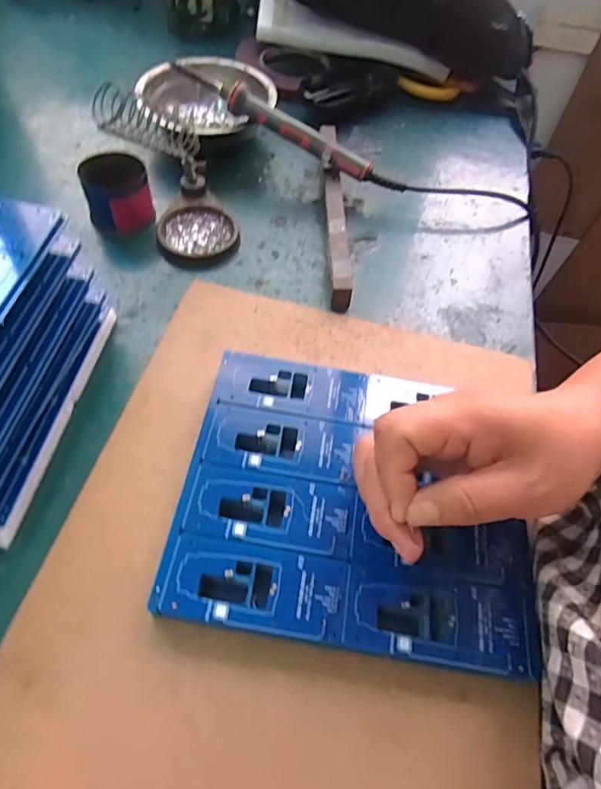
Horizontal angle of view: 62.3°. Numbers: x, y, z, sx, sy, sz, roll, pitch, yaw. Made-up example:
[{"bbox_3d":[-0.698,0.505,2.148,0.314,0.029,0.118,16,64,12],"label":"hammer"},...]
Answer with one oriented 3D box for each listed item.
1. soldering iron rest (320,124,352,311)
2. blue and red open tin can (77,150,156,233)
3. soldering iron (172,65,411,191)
[{"bbox_3d":[0.030,-0.164,0.438,0.015,0.026,0.223,1,57,-4],"label":"soldering iron rest"},{"bbox_3d":[-0.149,-0.165,0.407,0.050,0.043,0.050,2,57,-3],"label":"blue and red open tin can"},{"bbox_3d":[-0.008,-0.236,0.442,0.218,0.020,0.016,29,58,-2],"label":"soldering iron"}]

